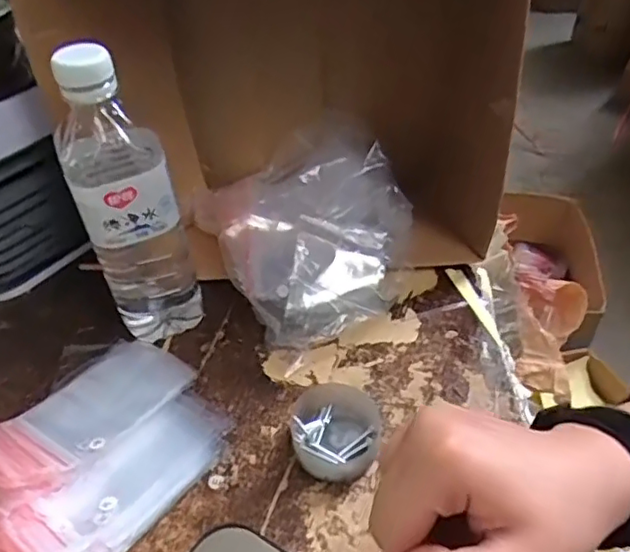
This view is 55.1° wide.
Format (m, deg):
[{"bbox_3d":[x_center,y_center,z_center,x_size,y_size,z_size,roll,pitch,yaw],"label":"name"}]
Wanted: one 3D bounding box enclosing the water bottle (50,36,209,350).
[{"bbox_3d":[-0.125,-0.046,0.410,0.059,0.216,0.054,-17,45,-13],"label":"water bottle"}]

